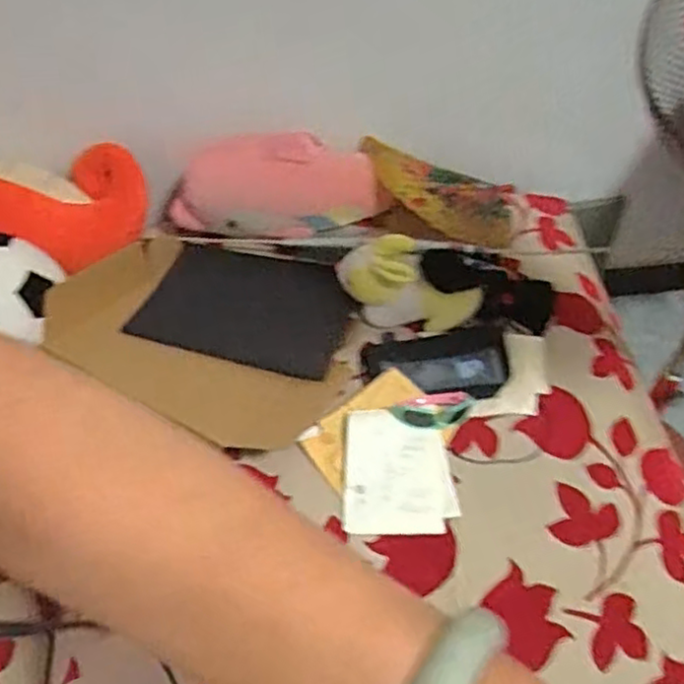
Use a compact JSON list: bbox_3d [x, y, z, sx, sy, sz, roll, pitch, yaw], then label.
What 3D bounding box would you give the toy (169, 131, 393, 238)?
[{"bbox_3d":[-0.118,-0.269,1.203,0.358,0.126,0.126,-9,53,-5],"label":"toy"}]

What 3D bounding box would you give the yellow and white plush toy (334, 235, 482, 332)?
[{"bbox_3d":[0.107,-0.097,1.106,0.225,0.108,0.081,5,53,6],"label":"yellow and white plush toy"}]

